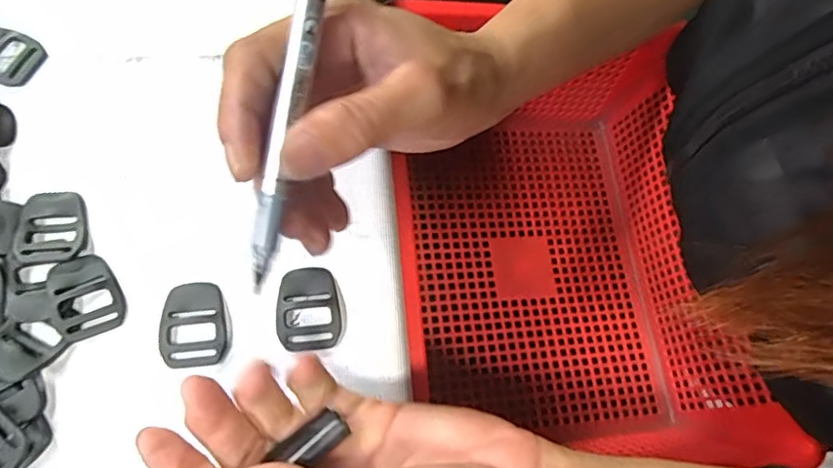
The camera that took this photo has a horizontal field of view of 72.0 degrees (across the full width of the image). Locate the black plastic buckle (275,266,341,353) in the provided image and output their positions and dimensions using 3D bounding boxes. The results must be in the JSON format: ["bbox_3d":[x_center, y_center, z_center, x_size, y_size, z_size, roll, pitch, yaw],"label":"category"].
[{"bbox_3d":[-0.051,0.035,0.267,0.028,0.007,0.038,-9,74,-4],"label":"black plastic buckle"}]

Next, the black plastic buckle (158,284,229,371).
[{"bbox_3d":[-0.102,0.041,0.263,0.028,0.007,0.038,-7,74,-3],"label":"black plastic buckle"}]

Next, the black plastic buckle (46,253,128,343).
[{"bbox_3d":[-0.152,0.028,0.264,0.027,0.008,0.038,-21,79,-27],"label":"black plastic buckle"}]

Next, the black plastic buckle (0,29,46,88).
[{"bbox_3d":[-0.213,-0.093,0.300,0.027,0.005,0.029,20,74,5],"label":"black plastic buckle"}]

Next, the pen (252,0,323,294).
[{"bbox_3d":[-0.041,-0.043,0.185,0.008,0.006,0.121,11,88,2],"label":"pen"}]

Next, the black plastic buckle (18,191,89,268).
[{"bbox_3d":[-0.173,-0.004,0.271,0.025,0.009,0.037,-9,74,-4],"label":"black plastic buckle"}]

